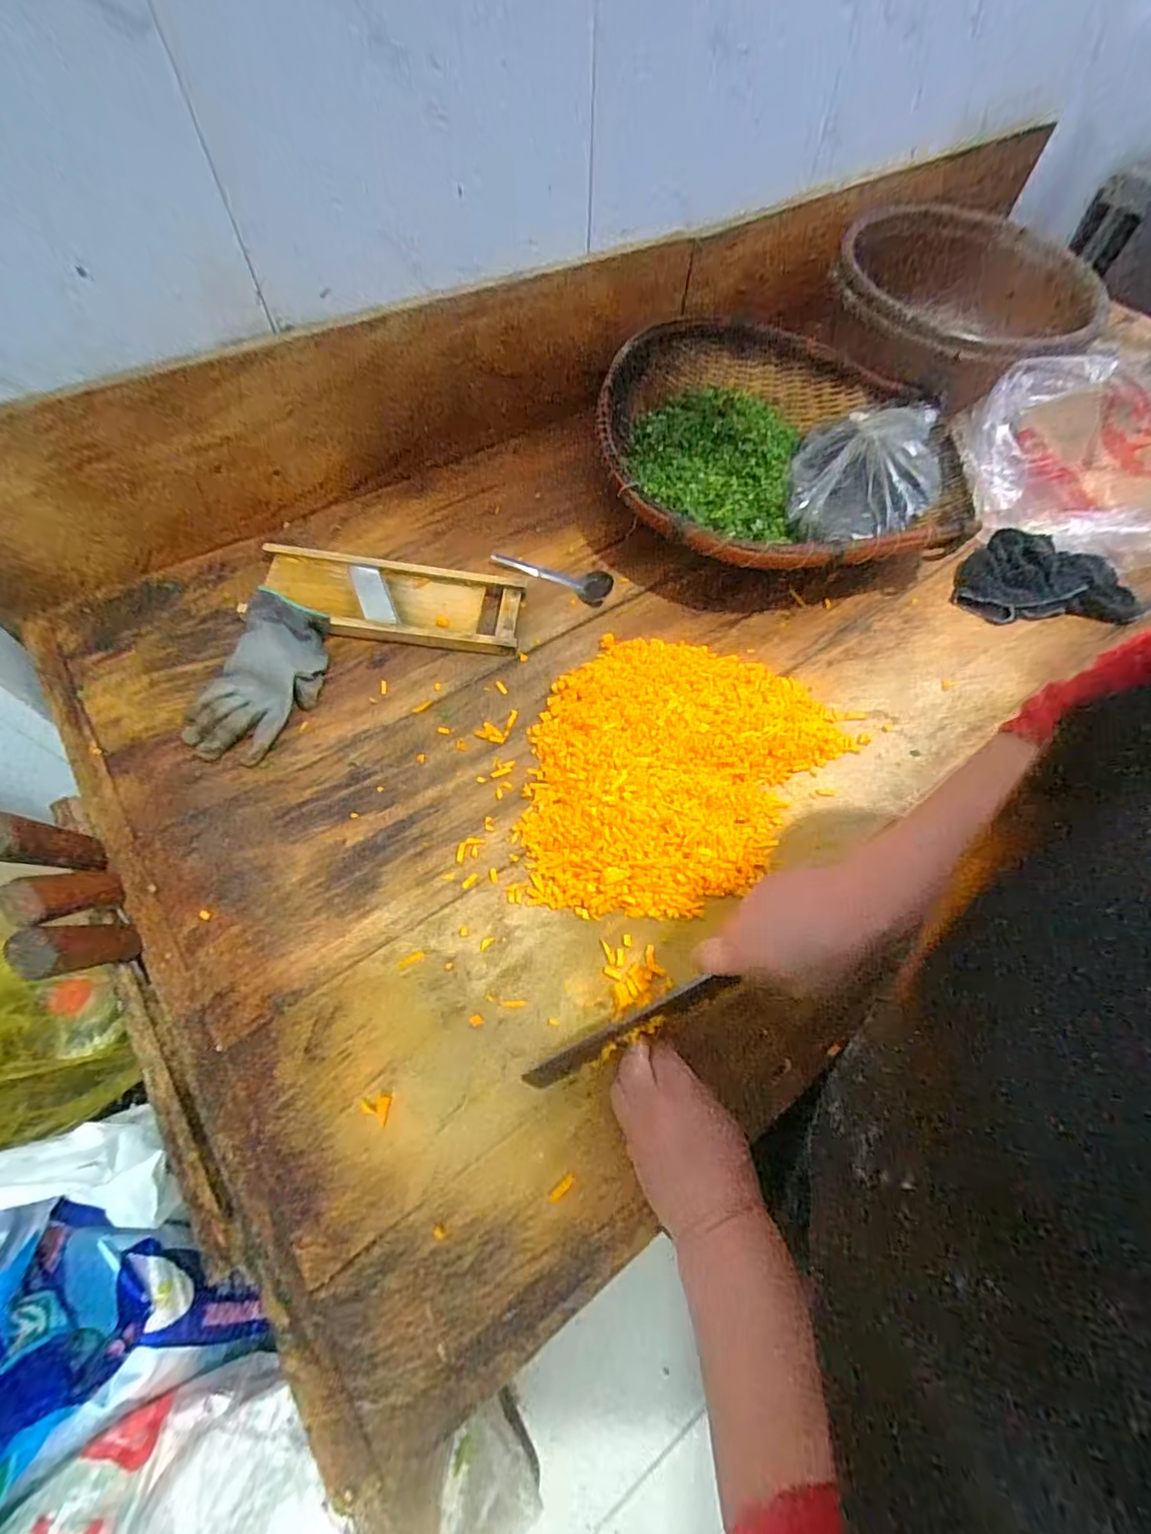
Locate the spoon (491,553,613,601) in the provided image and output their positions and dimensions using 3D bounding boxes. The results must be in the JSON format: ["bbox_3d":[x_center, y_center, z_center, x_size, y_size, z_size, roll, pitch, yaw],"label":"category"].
[{"bbox_3d":[-0.023,-0.249,0.711,0.153,0.023,0.051,22,62,11],"label":"spoon"}]

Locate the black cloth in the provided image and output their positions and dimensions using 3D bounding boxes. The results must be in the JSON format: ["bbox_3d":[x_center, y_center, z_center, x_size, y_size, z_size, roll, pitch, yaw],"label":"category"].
[{"bbox_3d":[0.576,-0.244,0.710,0.194,0.030,0.151,4,61,1],"label":"black cloth"}]

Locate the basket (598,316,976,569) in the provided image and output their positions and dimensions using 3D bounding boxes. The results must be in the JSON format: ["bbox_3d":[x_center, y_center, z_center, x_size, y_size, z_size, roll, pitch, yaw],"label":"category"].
[{"bbox_3d":[0.266,-0.417,0.749,0.448,0.128,0.477,1,61,-1],"label":"basket"}]

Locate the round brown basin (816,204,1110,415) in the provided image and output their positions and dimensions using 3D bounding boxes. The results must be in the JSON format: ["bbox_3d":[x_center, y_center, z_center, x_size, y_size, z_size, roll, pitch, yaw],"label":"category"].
[{"bbox_3d":[0.583,-0.680,0.857,0.379,0.150,0.370,1,61,-1],"label":"round brown basin"}]

